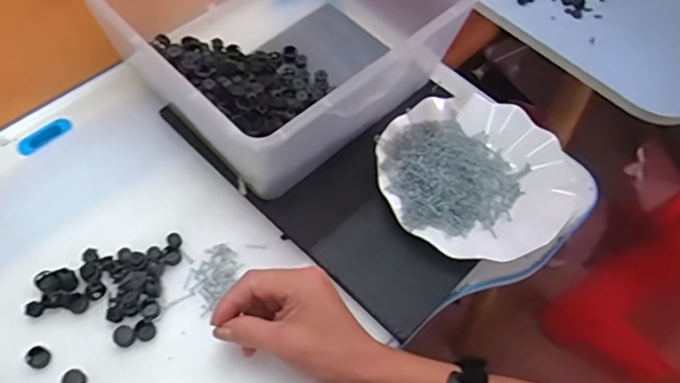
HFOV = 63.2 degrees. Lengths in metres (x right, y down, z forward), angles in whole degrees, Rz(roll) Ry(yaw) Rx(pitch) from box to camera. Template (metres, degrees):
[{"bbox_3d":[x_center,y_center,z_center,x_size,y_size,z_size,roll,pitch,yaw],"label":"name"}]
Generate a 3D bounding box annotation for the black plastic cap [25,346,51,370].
[{"bbox_3d":[-0.246,0.135,0.451,0.016,0.011,0.017,2,59,-3],"label":"black plastic cap"}]

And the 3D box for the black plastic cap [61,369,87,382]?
[{"bbox_3d":[-0.213,0.151,0.443,0.018,0.010,0.017,2,59,-3],"label":"black plastic cap"}]

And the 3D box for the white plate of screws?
[{"bbox_3d":[0.133,-0.017,0.541,0.188,0.027,0.179,-36,68,-22],"label":"white plate of screws"}]

